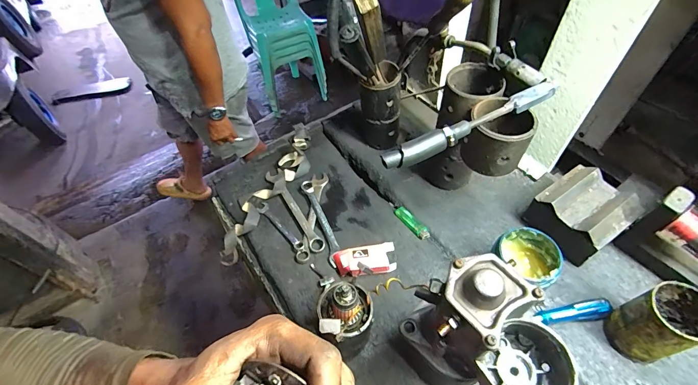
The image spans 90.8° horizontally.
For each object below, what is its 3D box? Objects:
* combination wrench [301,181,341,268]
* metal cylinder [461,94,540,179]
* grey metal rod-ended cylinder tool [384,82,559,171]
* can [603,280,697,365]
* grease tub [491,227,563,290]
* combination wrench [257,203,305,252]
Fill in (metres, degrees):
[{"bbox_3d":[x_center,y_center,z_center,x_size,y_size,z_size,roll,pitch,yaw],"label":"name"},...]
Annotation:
[{"bbox_3d":[-0.054,0.053,0.668,0.028,0.018,0.196,-19,54,-10],"label":"combination wrench"},{"bbox_3d":[0.215,-0.080,0.503,0.088,0.077,0.083,-2,52,3],"label":"metal cylinder"},{"bbox_3d":[0.166,-0.089,0.463,0.260,0.033,0.026,-22,54,-13],"label":"grey metal rod-ended cylinder tool"},{"bbox_3d":[0.415,0.177,0.463,0.077,0.109,0.069,-20,54,-11],"label":"can"},{"bbox_3d":[0.263,0.112,0.532,0.080,0.096,0.089,-39,60,-23],"label":"grease tub"},{"bbox_3d":[-0.135,0.066,0.670,0.024,0.016,0.146,-35,58,-21],"label":"combination wrench"}]

